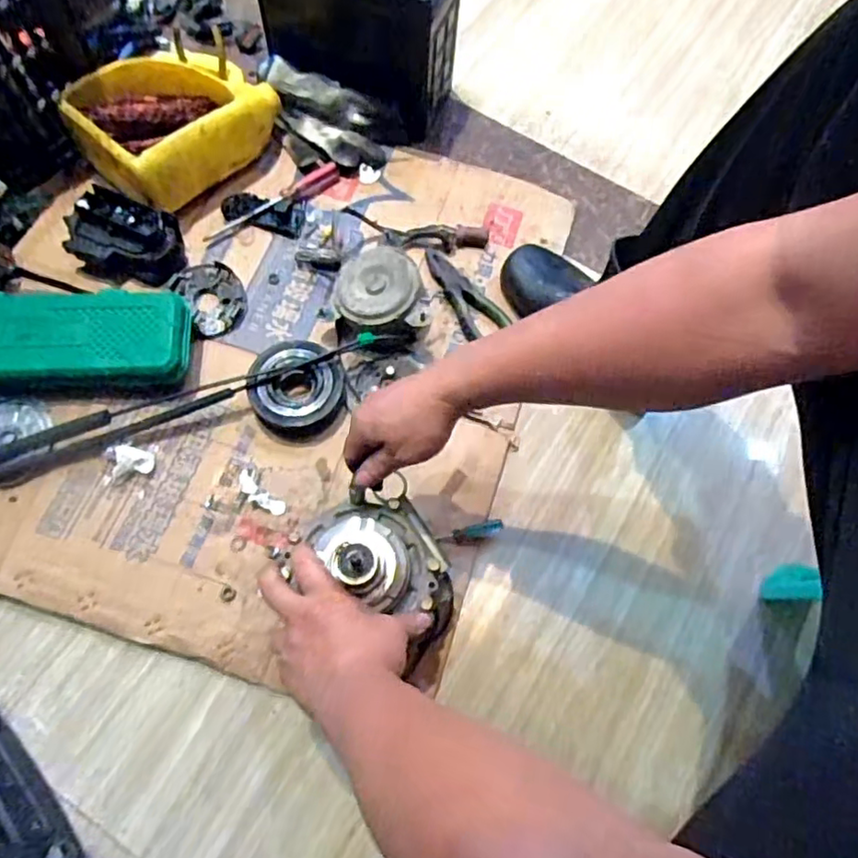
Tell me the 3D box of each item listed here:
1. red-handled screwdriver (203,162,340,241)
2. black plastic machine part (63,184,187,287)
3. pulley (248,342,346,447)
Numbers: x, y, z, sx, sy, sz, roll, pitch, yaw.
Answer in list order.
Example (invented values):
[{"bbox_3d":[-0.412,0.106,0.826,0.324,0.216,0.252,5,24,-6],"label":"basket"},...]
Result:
[{"bbox_3d":[-0.197,-0.288,0.792,0.190,0.018,0.027,-34,75,-13],"label":"red-handled screwdriver"},{"bbox_3d":[-0.359,-0.223,0.735,0.123,0.060,0.086,13,71,2],"label":"black plastic machine part"},{"bbox_3d":[-0.145,-0.042,0.696,0.096,0.041,0.107,7,70,0],"label":"pulley"}]

